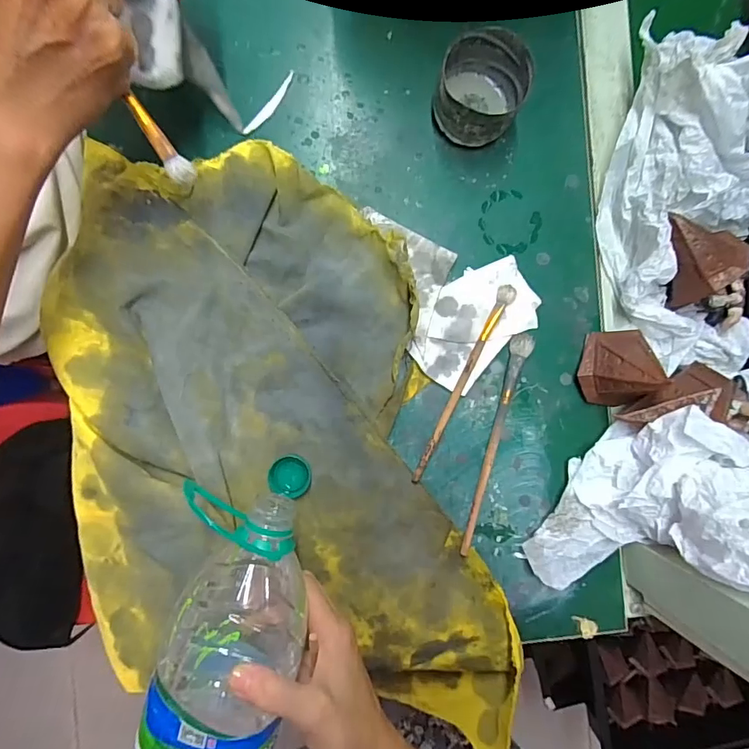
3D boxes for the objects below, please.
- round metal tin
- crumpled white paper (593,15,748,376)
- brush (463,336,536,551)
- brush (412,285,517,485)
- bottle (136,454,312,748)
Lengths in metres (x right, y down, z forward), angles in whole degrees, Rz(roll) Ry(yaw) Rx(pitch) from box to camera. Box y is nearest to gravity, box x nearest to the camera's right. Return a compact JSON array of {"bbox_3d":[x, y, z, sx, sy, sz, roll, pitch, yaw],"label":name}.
[{"bbox_3d":[0.080,-0.215,0.360,0.065,0.048,0.071,0,90,-5],"label":"round metal tin"},{"bbox_3d":[0.257,-0.129,0.359,0.136,0.080,0.250,-1,90,-5],"label":"crumpled white paper"},{"bbox_3d":[0.096,0.056,0.375,0.016,0.012,0.181,16,88,-5],"label":"brush"},{"bbox_3d":[0.071,0.008,0.372,0.012,0.013,0.172,26,87,-5],"label":"brush"},{"bbox_3d":[-0.113,0.231,0.311,0.092,0.092,0.351,17,87,-5],"label":"bottle"}]

